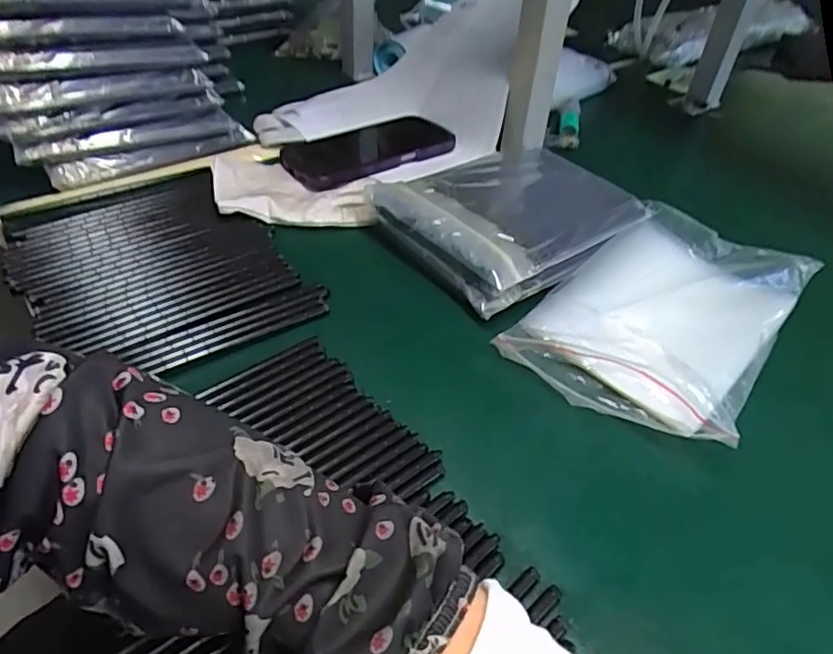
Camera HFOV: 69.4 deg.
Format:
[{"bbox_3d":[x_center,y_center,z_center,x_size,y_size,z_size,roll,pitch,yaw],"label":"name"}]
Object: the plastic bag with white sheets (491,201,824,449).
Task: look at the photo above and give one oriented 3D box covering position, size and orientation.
[{"bbox_3d":[0.180,-0.017,0.433,0.143,0.041,0.231,31,48,26],"label":"plastic bag with white sheets"}]

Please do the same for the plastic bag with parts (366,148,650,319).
[{"bbox_3d":[0.078,-0.096,0.497,0.191,0.041,0.151,-27,51,-29],"label":"plastic bag with parts"}]

